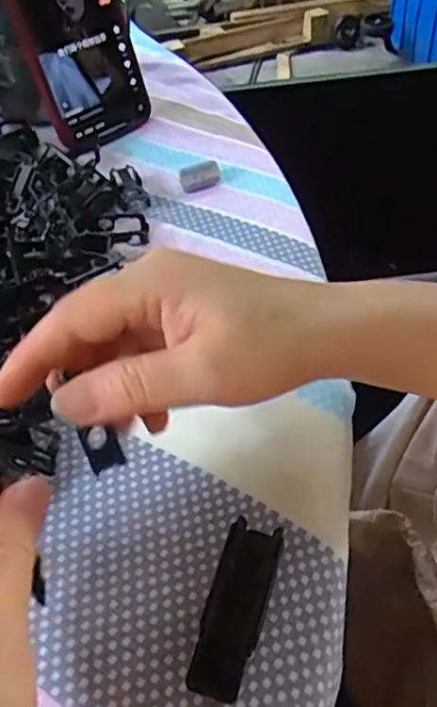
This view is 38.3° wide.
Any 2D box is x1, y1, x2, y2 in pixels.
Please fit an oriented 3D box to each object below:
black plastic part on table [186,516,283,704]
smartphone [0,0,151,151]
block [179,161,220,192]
[{"bbox_3d":[0.007,0.096,0.238,0.022,0.015,0.065,12,52,12],"label":"black plastic part on table"},{"bbox_3d":[-0.099,-0.223,0.417,0.075,0.155,0.013,-34,35,-25],"label":"smartphone"},{"bbox_3d":[-0.012,-0.115,0.412,0.027,0.015,0.010,-14,51,-9],"label":"block"}]

